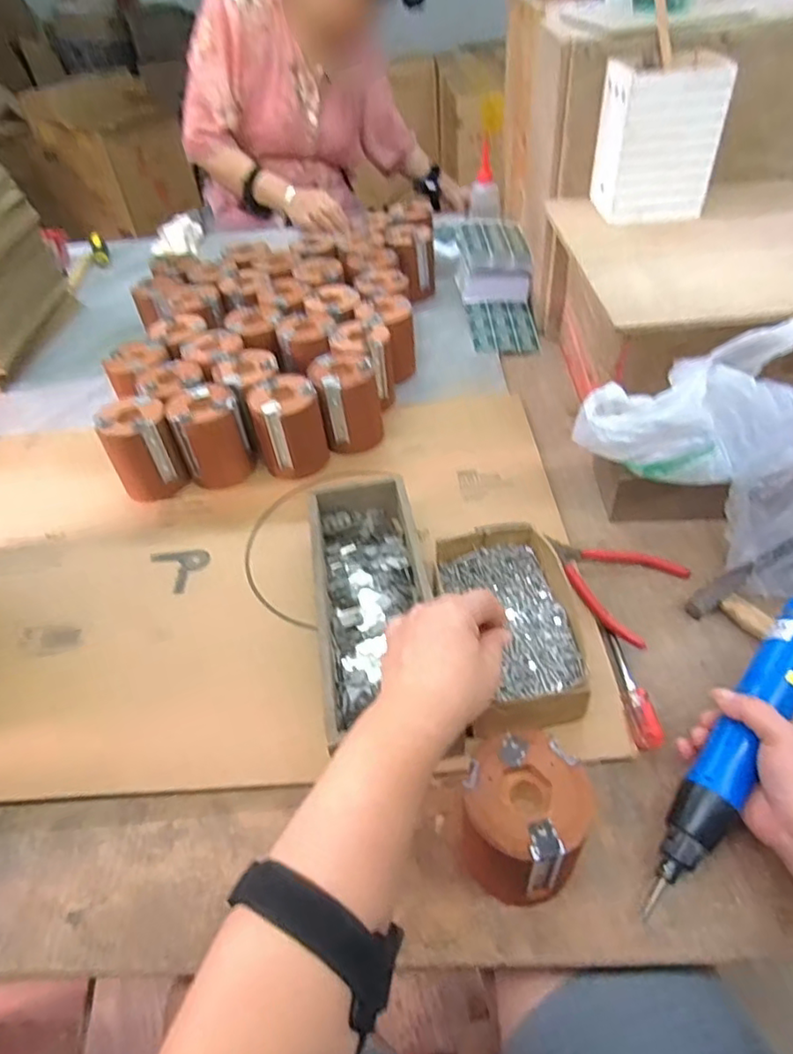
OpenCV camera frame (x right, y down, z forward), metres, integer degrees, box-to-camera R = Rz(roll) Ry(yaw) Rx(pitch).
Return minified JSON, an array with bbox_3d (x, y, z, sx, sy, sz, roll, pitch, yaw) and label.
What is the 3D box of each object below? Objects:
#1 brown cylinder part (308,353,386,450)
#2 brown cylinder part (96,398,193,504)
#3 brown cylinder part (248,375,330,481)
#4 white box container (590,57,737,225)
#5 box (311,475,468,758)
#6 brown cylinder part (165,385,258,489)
[{"bbox_3d":[-0.059,-0.153,0.744,0.076,0.103,0.079,-11,45,-5],"label":"brown cylinder part"},{"bbox_3d":[-0.296,-0.092,0.713,0.075,0.101,0.072,-21,47,-14],"label":"brown cylinder part"},{"bbox_3d":[-0.128,-0.122,0.718,0.078,0.096,0.078,-17,46,-10],"label":"brown cylinder part"},{"bbox_3d":[0.300,-0.451,0.702,0.109,0.141,0.115,-7,45,0],"label":"white box container"},{"bbox_3d":[-0.021,0.066,0.556,0.098,0.065,0.260,-9,45,-3],"label":"box"},{"bbox_3d":[-0.218,-0.105,0.714,0.077,0.099,0.068,-23,47,-16],"label":"brown cylinder part"}]

